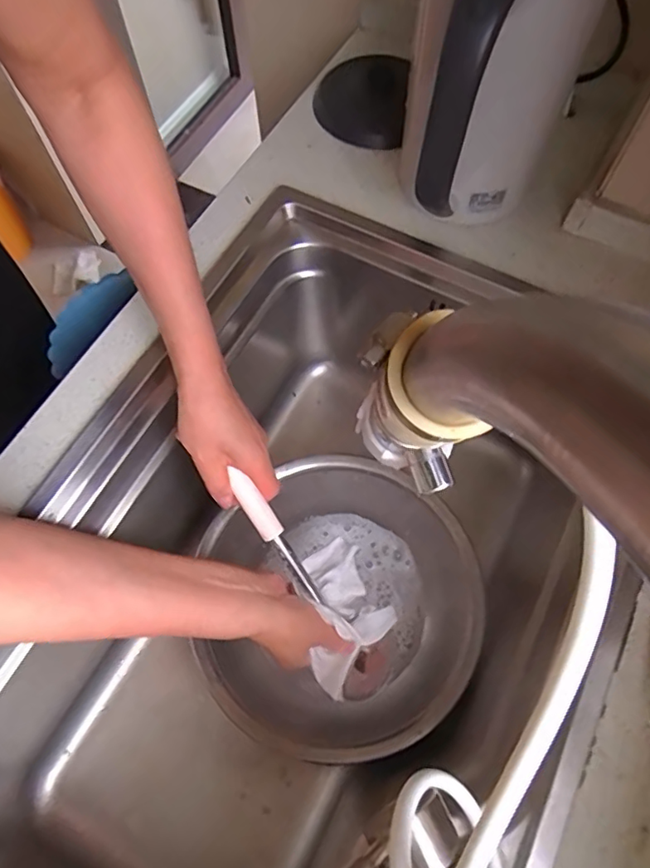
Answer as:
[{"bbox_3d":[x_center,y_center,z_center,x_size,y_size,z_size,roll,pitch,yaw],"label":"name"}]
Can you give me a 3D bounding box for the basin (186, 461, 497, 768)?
[{"bbox_3d":[0.016,0.169,0.558,0.258,0.105,0.271,0,66,1],"label":"basin"}]

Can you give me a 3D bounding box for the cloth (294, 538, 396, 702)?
[{"bbox_3d":[0.012,0.163,0.497,0.084,0.031,0.112,-29,69,-11],"label":"cloth"}]

